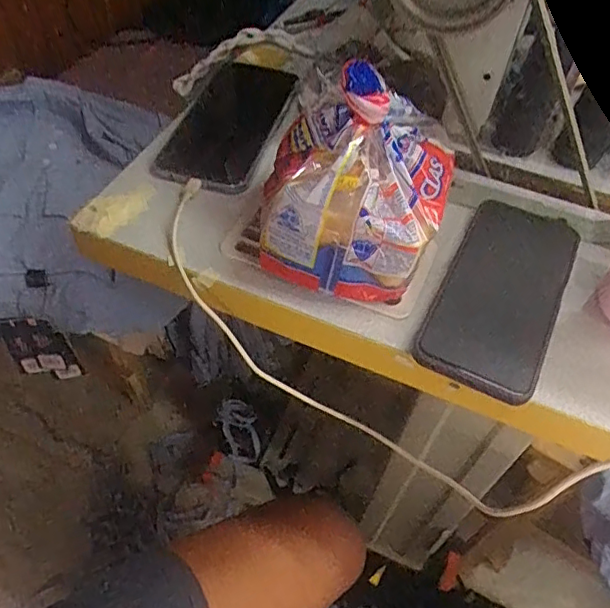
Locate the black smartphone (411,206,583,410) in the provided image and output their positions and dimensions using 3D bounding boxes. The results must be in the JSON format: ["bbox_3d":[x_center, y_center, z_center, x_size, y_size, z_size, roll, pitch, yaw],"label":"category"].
[{"bbox_3d":[0.138,-0.008,0.396,0.077,0.018,0.161,25,55,14],"label":"black smartphone"}]

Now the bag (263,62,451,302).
[{"bbox_3d":[0.035,-0.080,0.378,0.120,0.117,0.108,9,53,3],"label":"bag"}]

